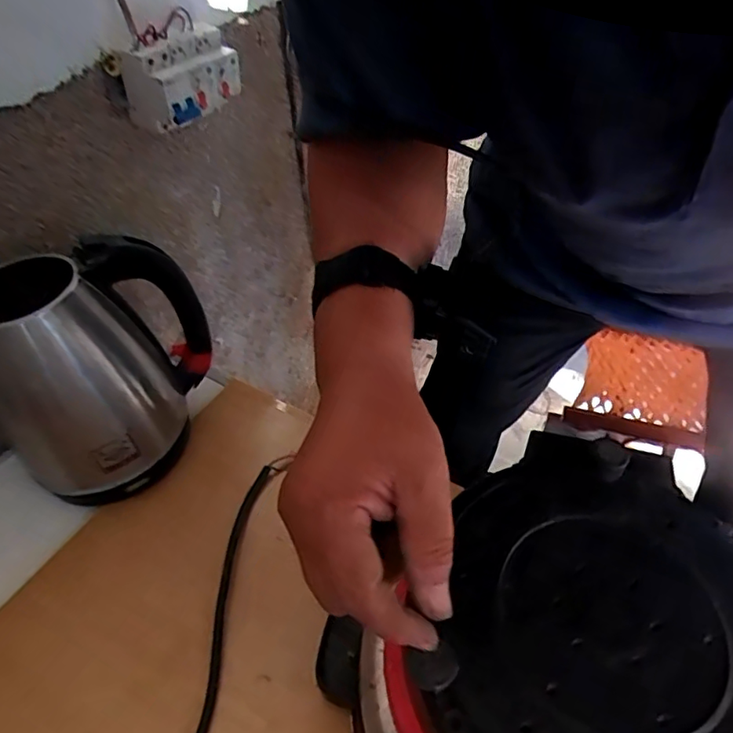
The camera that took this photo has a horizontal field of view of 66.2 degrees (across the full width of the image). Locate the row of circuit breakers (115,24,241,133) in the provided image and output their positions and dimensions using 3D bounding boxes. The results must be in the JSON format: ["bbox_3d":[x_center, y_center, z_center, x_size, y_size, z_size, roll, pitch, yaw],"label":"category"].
[{"bbox_3d":[-0.191,-0.304,0.580,0.060,0.078,0.115,26,52,26],"label":"row of circuit breakers"}]

